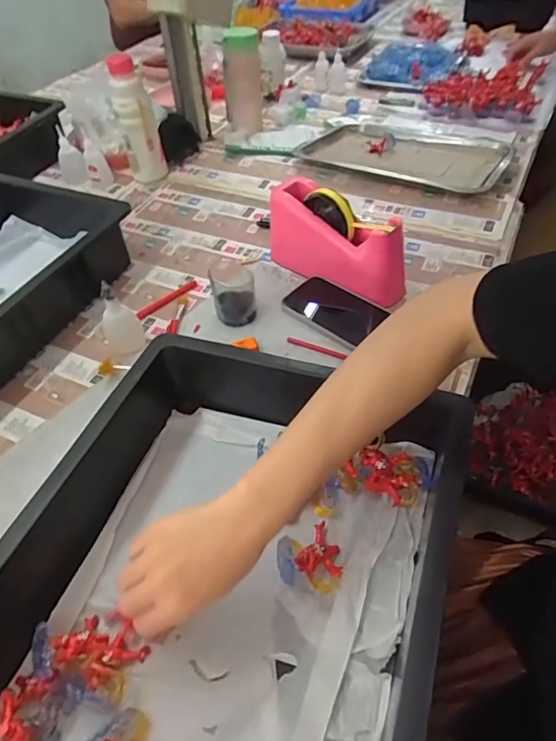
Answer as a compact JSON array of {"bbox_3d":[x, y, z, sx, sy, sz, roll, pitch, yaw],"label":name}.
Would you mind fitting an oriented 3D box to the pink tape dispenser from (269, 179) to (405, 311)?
[{"bbox_3d":[0.074,-0.169,0.644,0.199,0.105,0.061,30,57,29],"label":"pink tape dispenser"}]

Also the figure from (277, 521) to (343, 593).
[{"bbox_3d":[0.025,0.153,0.408,0.051,0.020,0.057,-5,47,1],"label":"figure"}]

